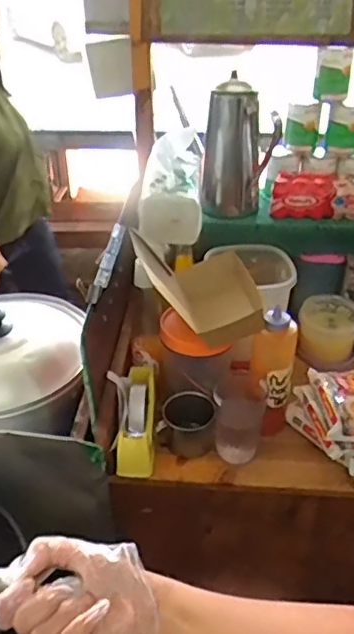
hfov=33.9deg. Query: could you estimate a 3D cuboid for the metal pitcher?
[{"bbox_3d":[0.130,-0.332,1.181,0.151,0.262,0.094,1,36,1],"label":"metal pitcher"}]

